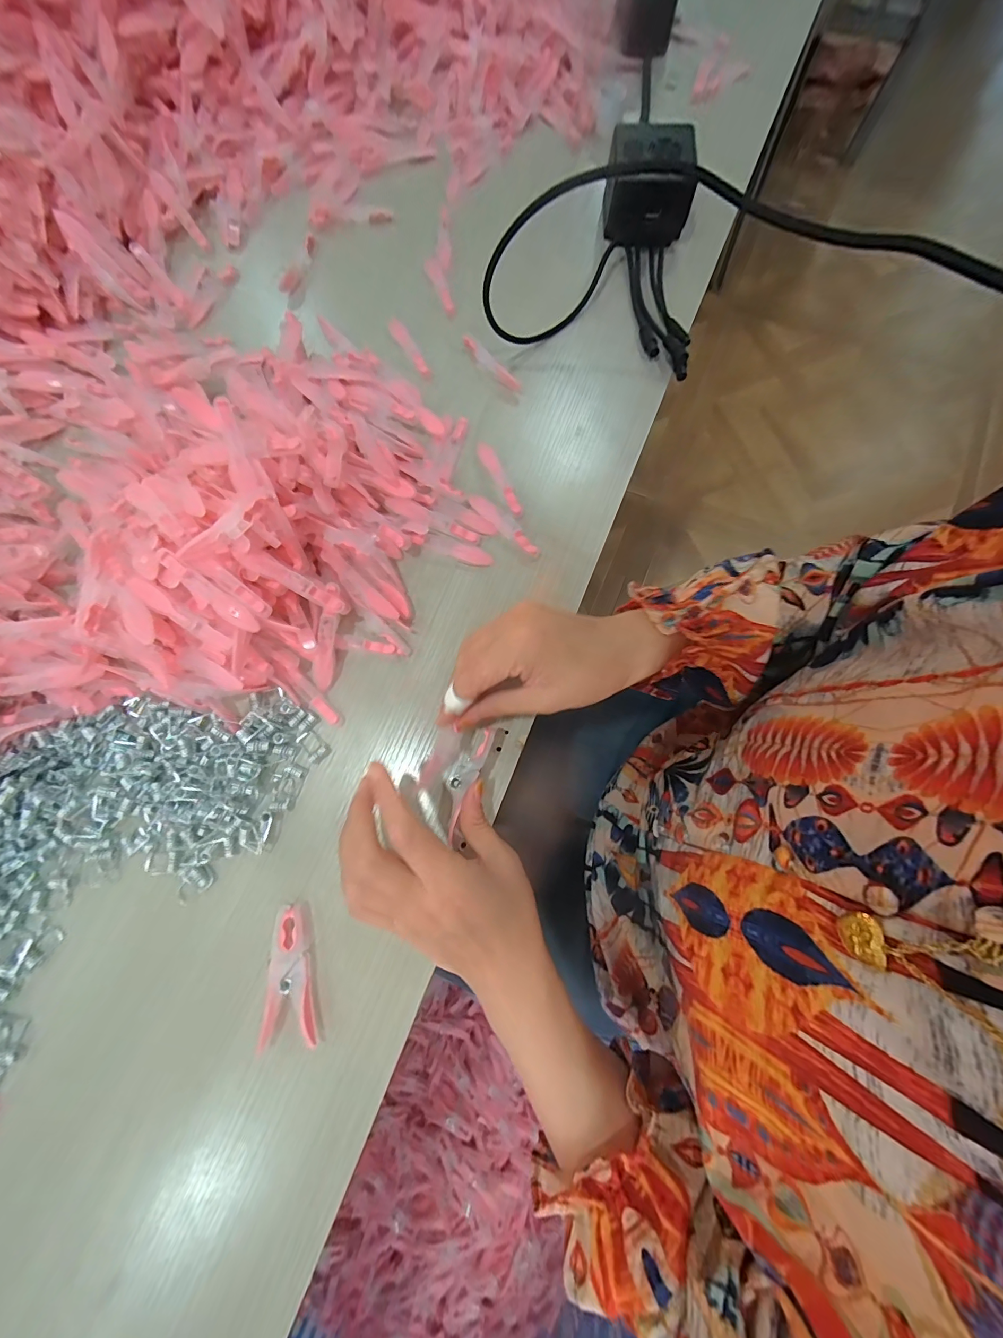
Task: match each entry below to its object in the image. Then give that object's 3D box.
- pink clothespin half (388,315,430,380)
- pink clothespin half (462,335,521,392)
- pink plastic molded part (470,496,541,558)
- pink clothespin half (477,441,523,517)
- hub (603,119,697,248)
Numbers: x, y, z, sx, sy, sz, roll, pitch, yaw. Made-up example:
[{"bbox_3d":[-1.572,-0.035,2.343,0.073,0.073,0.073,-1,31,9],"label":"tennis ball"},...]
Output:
[{"bbox_3d":[-0.083,-0.292,0.388,0.012,0.012,0.074,-27,80,-7],"label":"pink clothespin half"},{"bbox_3d":[-0.011,-0.277,0.382,0.015,0.008,0.075,-43,82,-10],"label":"pink clothespin half"},{"bbox_3d":[0.002,-0.117,0.342,0.073,0.005,0.013,44,80,8],"label":"pink plastic molded part"},{"bbox_3d":[-0.001,-0.160,0.353,0.013,0.004,0.075,-26,79,-7],"label":"pink clothespin half"},{"bbox_3d":[0.141,-0.462,0.408,0.079,0.053,0.079,0,77,-2],"label":"hub"}]

